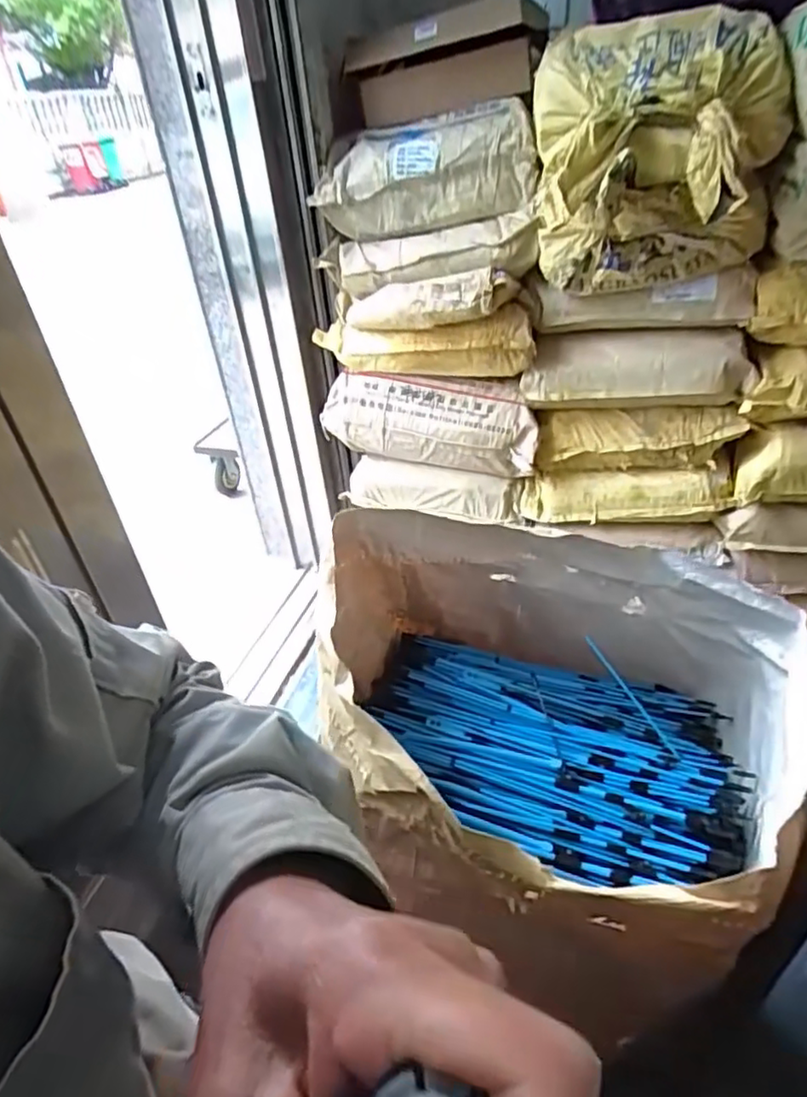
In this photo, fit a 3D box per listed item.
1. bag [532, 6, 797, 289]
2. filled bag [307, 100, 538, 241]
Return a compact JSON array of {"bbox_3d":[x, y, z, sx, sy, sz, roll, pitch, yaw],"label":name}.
[{"bbox_3d":[0.415,-0.627,1.027,0.380,0.362,0.246,1,37,9],"label":"bag"},{"bbox_3d":[0.037,-0.714,1.194,0.410,0.172,0.209,0,37,8],"label":"filled bag"}]

